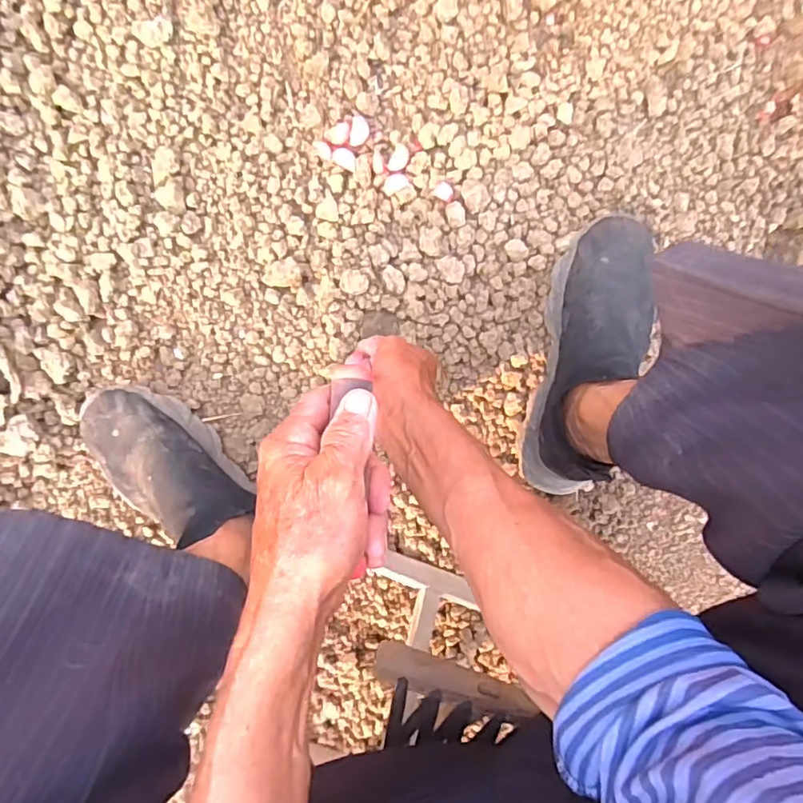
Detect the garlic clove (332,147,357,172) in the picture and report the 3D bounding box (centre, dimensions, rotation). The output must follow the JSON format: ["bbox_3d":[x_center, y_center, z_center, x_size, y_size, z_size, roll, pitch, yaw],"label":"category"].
[{"bbox_3d":[-0.057,-0.242,0.567,0.026,0.008,0.018,20,95,-6],"label":"garlic clove"}]

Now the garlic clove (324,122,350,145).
[{"bbox_3d":[-0.063,-0.264,0.563,0.025,0.012,0.019,-16,98,-3],"label":"garlic clove"}]

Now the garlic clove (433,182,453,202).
[{"bbox_3d":[0.043,-0.212,0.572,0.020,0.007,0.017,33,93,-7],"label":"garlic clove"}]

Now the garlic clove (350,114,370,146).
[{"bbox_3d":[-0.041,-0.267,0.564,0.018,0.011,0.030,9,96,-5],"label":"garlic clove"}]

